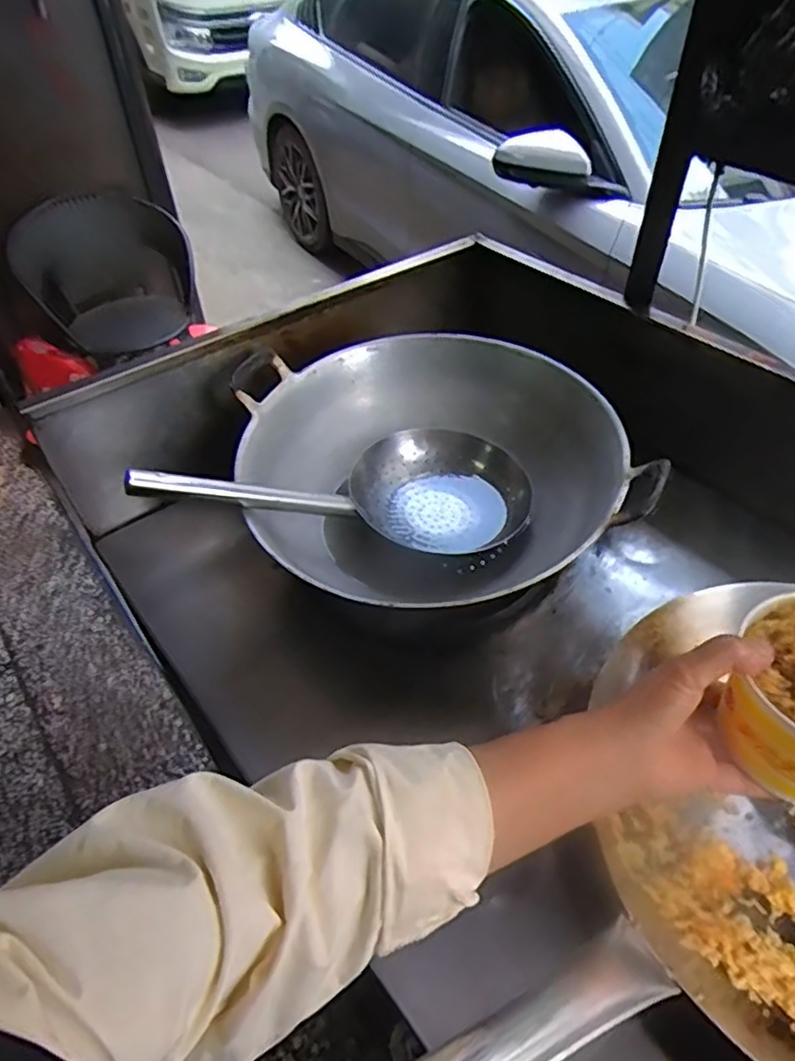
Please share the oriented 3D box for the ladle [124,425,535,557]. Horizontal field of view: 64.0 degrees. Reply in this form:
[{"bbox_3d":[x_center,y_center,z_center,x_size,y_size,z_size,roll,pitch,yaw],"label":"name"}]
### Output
[{"bbox_3d":[-0.058,-0.041,0.678,0.420,0.100,0.177,-3,41,-33],"label":"ladle"}]

